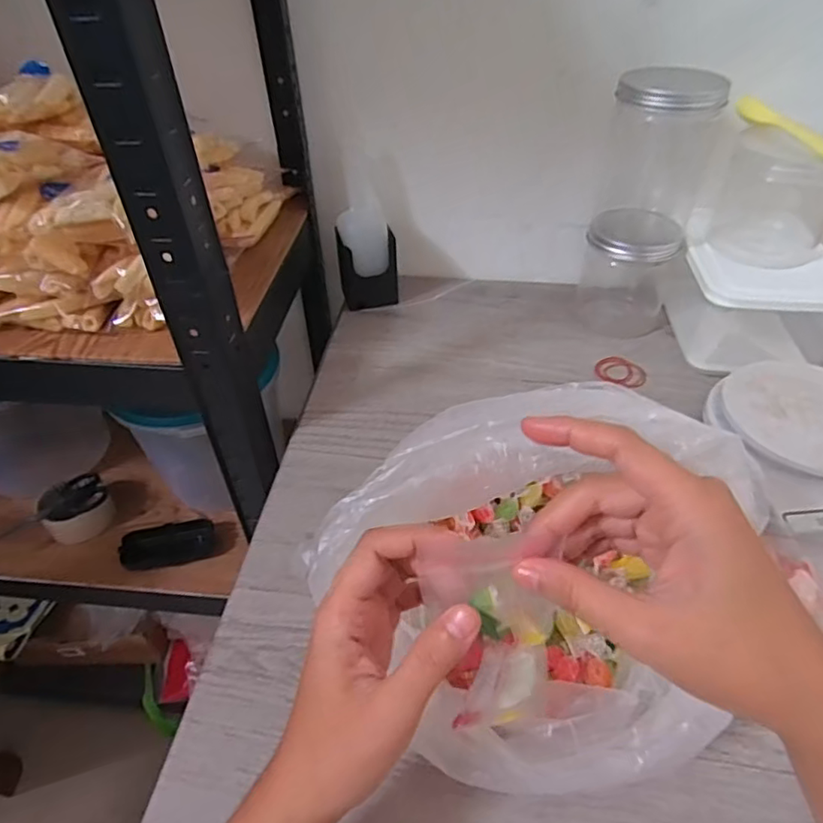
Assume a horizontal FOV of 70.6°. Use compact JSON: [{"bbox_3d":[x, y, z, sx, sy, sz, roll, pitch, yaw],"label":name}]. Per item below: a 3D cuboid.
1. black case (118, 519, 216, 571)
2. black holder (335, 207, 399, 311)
[{"bbox_3d":[-0.309,0.171,0.747,0.111,0.041,0.047,-12,44,-10],"label":"black case"},{"bbox_3d":[-0.049,-0.169,0.642,0.062,0.098,0.053,-9,43,-6],"label":"black holder"}]

